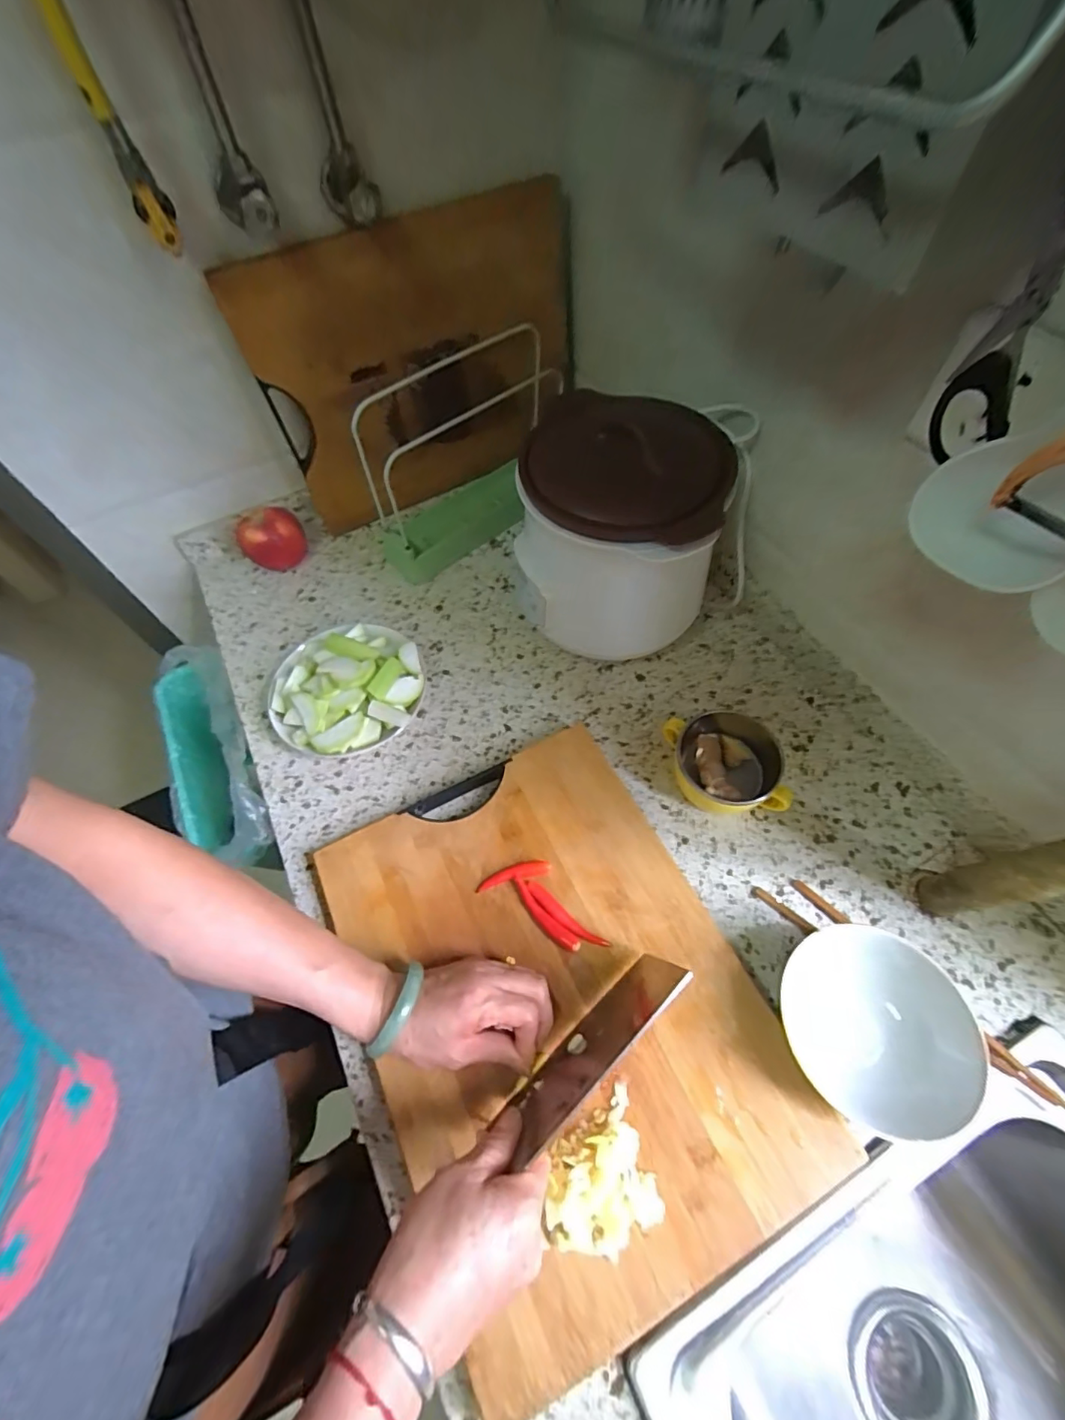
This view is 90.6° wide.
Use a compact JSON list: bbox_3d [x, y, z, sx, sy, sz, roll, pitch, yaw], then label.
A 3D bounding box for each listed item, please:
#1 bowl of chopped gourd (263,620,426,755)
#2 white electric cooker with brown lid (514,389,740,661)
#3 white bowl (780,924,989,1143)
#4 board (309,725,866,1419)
[{"bbox_3d":[-0.205,-0.025,0.580,0.163,0.061,0.152,-1,60,2],"label":"bowl of chopped gourd"},{"bbox_3d":[0.089,-0.181,0.546,0.184,0.189,0.173,-1,60,2],"label":"white electric cooker with brown lid"},{"bbox_3d":[0.251,0.236,0.396,0.108,0.075,0.125,7,60,7],"label":"white bowl"},{"bbox_3d":[0.009,0.229,0.432,0.306,0.022,0.394,-26,62,-12],"label":"board"}]

